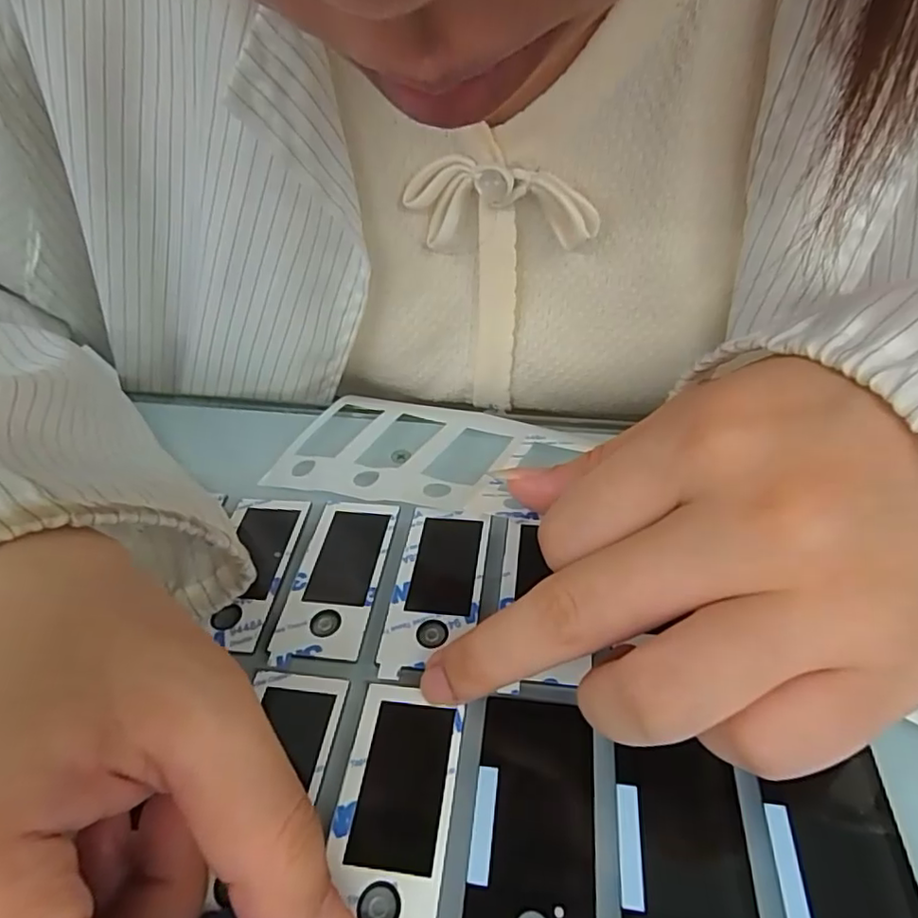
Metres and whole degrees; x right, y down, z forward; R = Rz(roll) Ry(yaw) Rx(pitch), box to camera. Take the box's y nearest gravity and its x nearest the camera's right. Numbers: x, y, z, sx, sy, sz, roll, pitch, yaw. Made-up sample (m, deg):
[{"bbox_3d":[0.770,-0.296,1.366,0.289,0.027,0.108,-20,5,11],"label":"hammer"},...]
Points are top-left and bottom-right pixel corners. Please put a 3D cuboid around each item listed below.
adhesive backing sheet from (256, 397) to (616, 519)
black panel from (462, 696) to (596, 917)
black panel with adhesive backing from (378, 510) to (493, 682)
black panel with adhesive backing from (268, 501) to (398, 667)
[{"bbox_3d":[-0.014,-0.003,0.223,0.110,0.008,0.058,9,38,22],"label":"adhesive backing sheet"},{"bbox_3d":[0.017,0.084,0.134,0.027,0.004,0.058,3,43,9],"label":"black panel"},{"bbox_3d":[-0.007,0.039,0.185,0.027,0.004,0.059,2,43,9],"label":"black panel with adhesive backing"},{"bbox_3d":[-0.039,0.037,0.190,0.027,0.004,0.060,2,43,8],"label":"black panel with adhesive backing"}]

